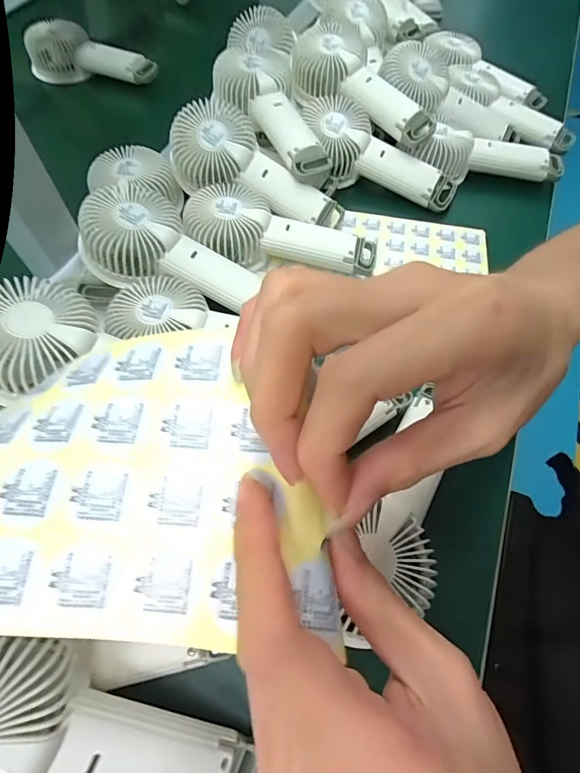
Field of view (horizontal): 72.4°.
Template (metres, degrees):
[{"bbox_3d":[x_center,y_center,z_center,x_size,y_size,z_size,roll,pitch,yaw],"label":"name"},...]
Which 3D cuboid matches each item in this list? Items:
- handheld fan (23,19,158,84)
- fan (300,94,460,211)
[{"bbox_3d":[-0.264,-0.445,0.533,0.171,0.045,0.060,8,62,2],"label":"handheld fan"},{"bbox_3d":[0.092,-0.247,0.434,0.185,0.050,0.066,31,64,-3],"label":"fan"}]

